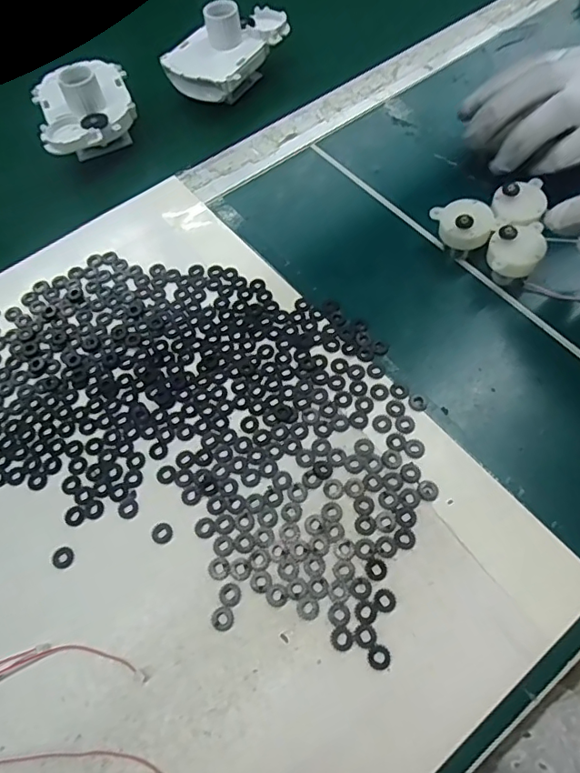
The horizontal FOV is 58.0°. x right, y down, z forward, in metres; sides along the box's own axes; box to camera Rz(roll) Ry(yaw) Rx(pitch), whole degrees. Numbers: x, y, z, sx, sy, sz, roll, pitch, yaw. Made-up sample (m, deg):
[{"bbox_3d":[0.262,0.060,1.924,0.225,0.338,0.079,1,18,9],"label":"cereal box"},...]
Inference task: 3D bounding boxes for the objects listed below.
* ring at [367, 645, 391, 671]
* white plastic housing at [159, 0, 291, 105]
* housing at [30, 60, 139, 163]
[{"bbox_3d":[0.041,0.123,0.237,0.010,0.004,0.010,-1,62,3],"label":"ring"},{"bbox_3d":[-0.052,-0.279,0.434,0.065,0.053,0.103,34,69,19],"label":"white plastic housing"},{"bbox_3d":[-0.155,-0.210,0.403,0.071,0.051,0.098,-21,63,-8],"label":"housing"}]

